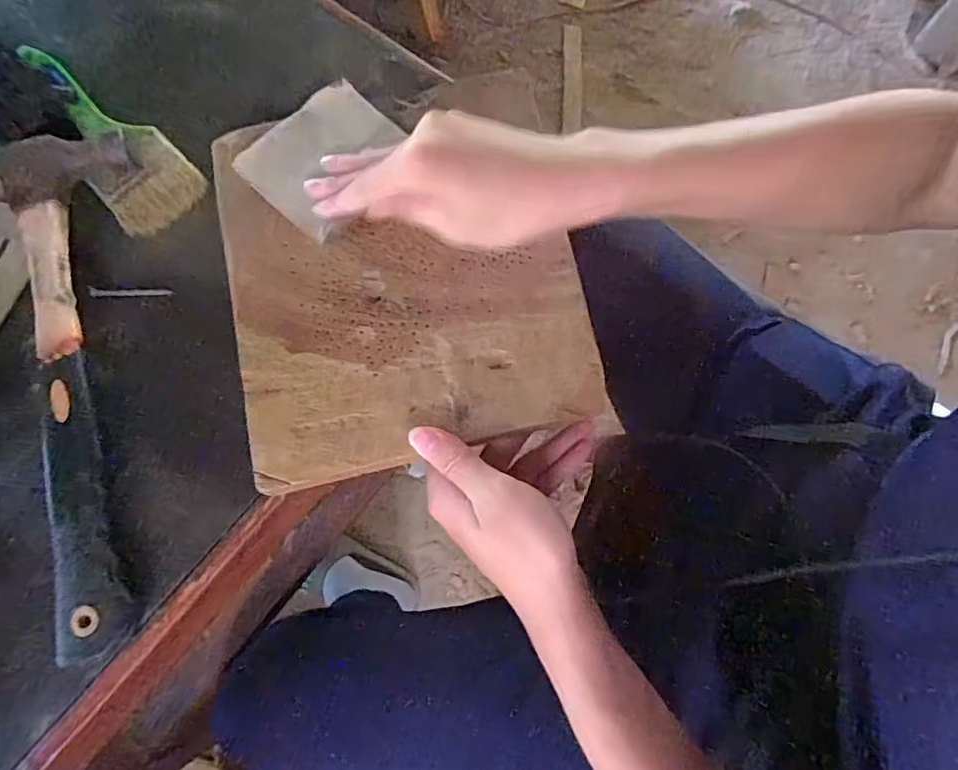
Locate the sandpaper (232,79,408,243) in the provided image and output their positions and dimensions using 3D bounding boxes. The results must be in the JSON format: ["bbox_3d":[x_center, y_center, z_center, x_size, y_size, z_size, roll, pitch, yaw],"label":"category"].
[{"bbox_3d":[-0.104,-0.157,0.382,0.087,0.014,0.102,36,77,12],"label":"sandpaper"}]

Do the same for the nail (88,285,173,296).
[{"bbox_3d":[-0.233,-0.063,0.377,0.047,0.004,0.006,-3,71,-23],"label":"nail"}]

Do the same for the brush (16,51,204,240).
[{"bbox_3d":[-0.270,-0.190,0.410,0.064,0.023,0.186,-36,76,-10],"label":"brush"}]

